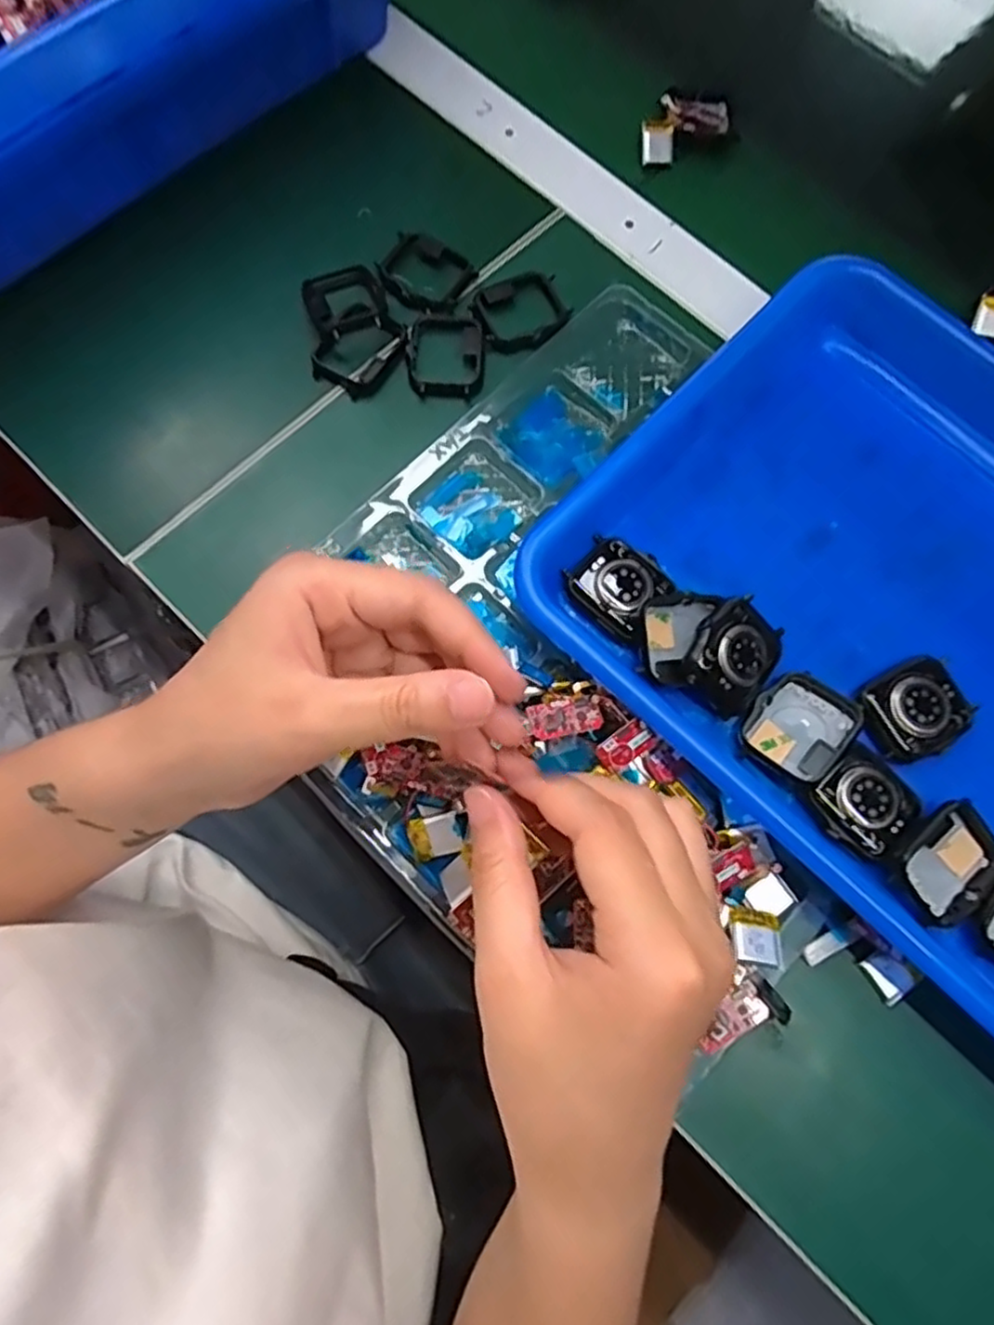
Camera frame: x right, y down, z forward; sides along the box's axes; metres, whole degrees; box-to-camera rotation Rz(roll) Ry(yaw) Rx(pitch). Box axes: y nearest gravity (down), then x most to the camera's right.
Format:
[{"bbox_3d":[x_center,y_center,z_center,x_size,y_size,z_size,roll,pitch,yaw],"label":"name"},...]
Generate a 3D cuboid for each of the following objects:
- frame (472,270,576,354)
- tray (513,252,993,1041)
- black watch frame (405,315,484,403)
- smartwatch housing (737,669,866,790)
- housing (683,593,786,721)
[{"bbox_3d":[0.012,-0.178,0.356,0.046,0.007,0.042,-26,77,-10],"label":"frame"},{"bbox_3d":[0.211,-0.022,0.304,0.319,0.035,0.280,42,76,9],"label":"tray"},{"bbox_3d":[-0.025,-0.153,0.349,0.038,0.005,0.044,3,73,-2],"label":"black watch frame"},{"bbox_3d":[0.123,0.026,0.287,0.037,0.009,0.043,40,75,8],"label":"smartwatch housing"},{"bbox_3d":[0.097,-0.003,0.287,0.037,0.012,0.045,40,81,-8],"label":"housing"}]

